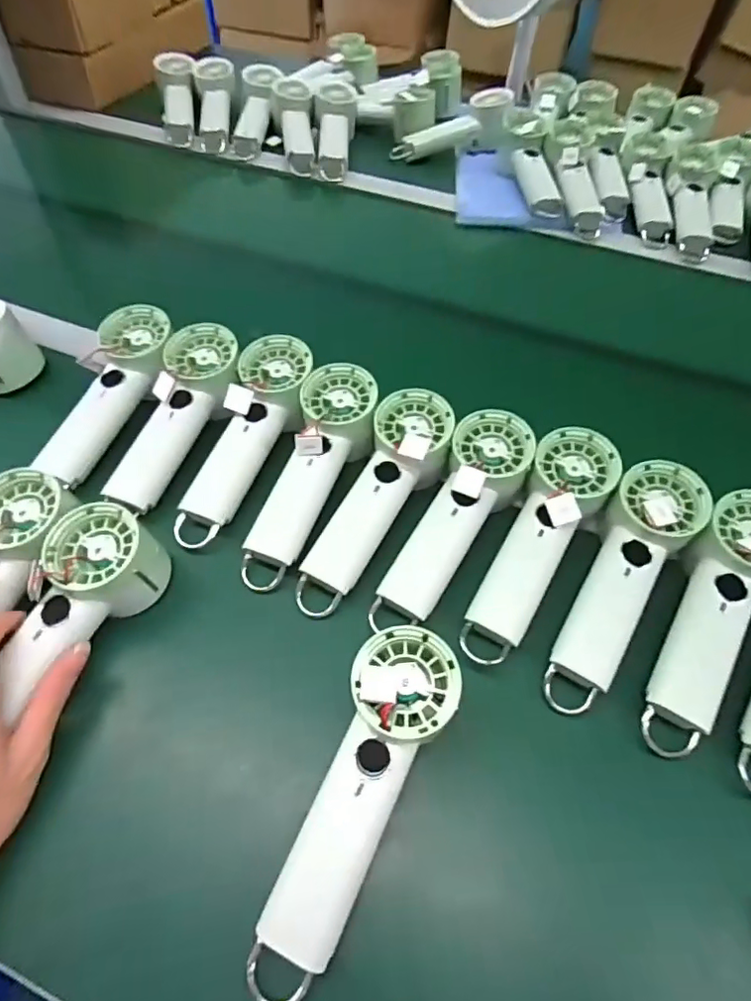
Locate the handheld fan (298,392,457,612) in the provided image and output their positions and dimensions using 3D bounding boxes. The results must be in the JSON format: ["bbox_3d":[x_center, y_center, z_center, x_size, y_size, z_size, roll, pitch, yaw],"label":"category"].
[{"bbox_3d":[0.000,-0.002,0.438,0.063,0.043,0.196,27,73,16],"label":"handheld fan"}]

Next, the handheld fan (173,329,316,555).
[{"bbox_3d":[-0.108,-0.053,0.468,0.061,0.036,0.196,18,72,10],"label":"handheld fan"}]

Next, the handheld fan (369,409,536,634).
[{"bbox_3d":[0.061,0.016,0.430,0.066,0.046,0.200,29,74,17],"label":"handheld fan"}]

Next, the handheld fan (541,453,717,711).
[{"bbox_3d":[0.180,0.059,0.405,0.059,0.035,0.198,29,75,17],"label":"handheld fan"}]

